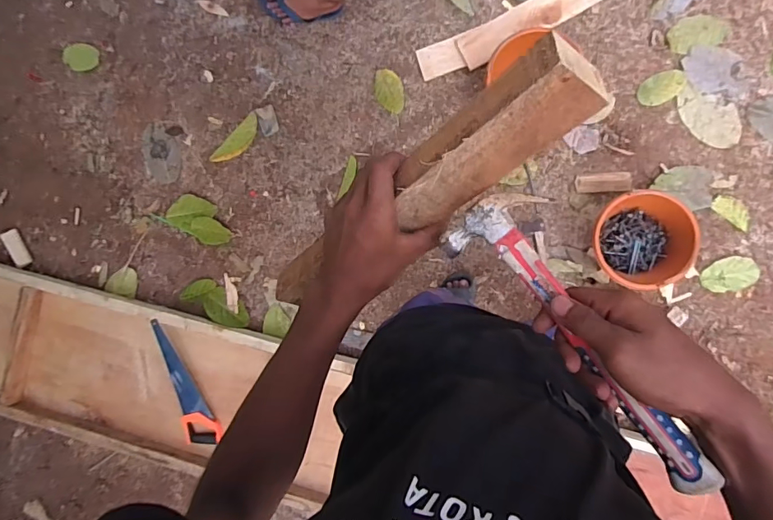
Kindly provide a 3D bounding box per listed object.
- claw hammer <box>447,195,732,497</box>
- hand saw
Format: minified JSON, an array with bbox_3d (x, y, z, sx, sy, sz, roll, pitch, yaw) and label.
[{"bbox_3d":[0.152,0.062,0.365,0.079,0.024,0.265,-38,78,8],"label":"claw hammer"},{"bbox_3d":[-0.670,0.409,1.525,0.114,0.038,0.463,-16,102,10],"label":"hand saw"}]

